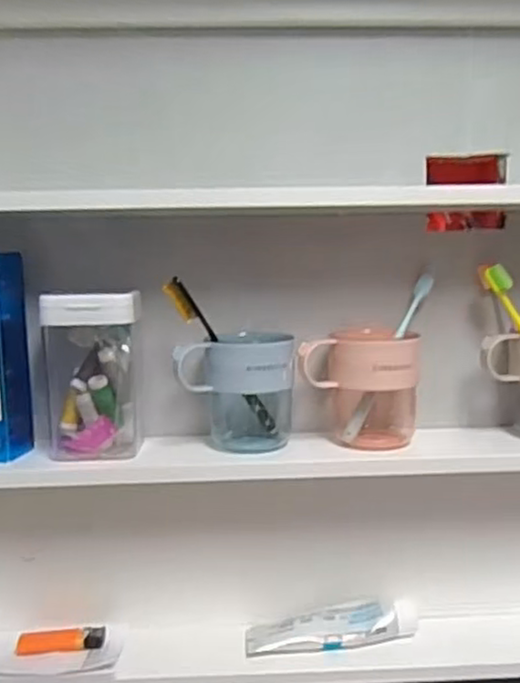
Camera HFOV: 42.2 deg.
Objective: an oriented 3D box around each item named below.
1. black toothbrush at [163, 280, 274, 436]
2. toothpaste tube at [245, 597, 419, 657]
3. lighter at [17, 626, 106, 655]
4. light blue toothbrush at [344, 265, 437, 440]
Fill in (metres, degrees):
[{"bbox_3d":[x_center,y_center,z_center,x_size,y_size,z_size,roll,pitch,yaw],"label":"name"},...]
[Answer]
[{"bbox_3d":[-0.034,0.017,0.622,0.019,0.178,0.019,-44,28,-22],"label":"black toothbrush"},{"bbox_3d":[0.071,0.277,0.652,0.166,0.034,0.042,-1,7,-5],"label":"toothpaste tube"},{"bbox_3d":[-0.191,0.288,0.650,0.080,0.014,0.017,-2,8,-10],"label":"lighter"},{"bbox_3d":[0.127,0.008,0.651,0.016,0.197,0.016,36,-14,-31],"label":"light blue toothbrush"}]

